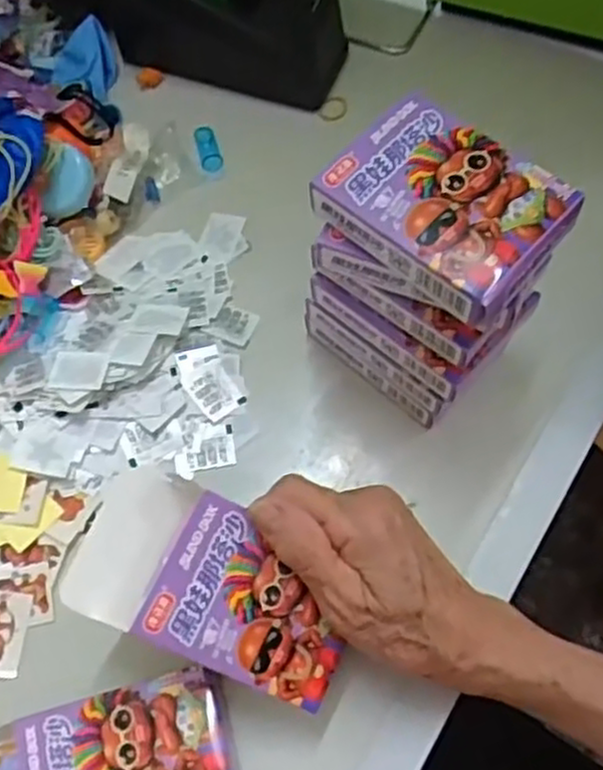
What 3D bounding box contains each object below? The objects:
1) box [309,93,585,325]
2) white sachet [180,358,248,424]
[{"bbox_3d":[0.059,-0.076,0.315,0.093,0.020,0.067,38,73,18],"label":"box"},{"bbox_3d":[-0.049,0.001,0.426,0.026,0.004,0.032,-33,70,-12],"label":"white sachet"}]

